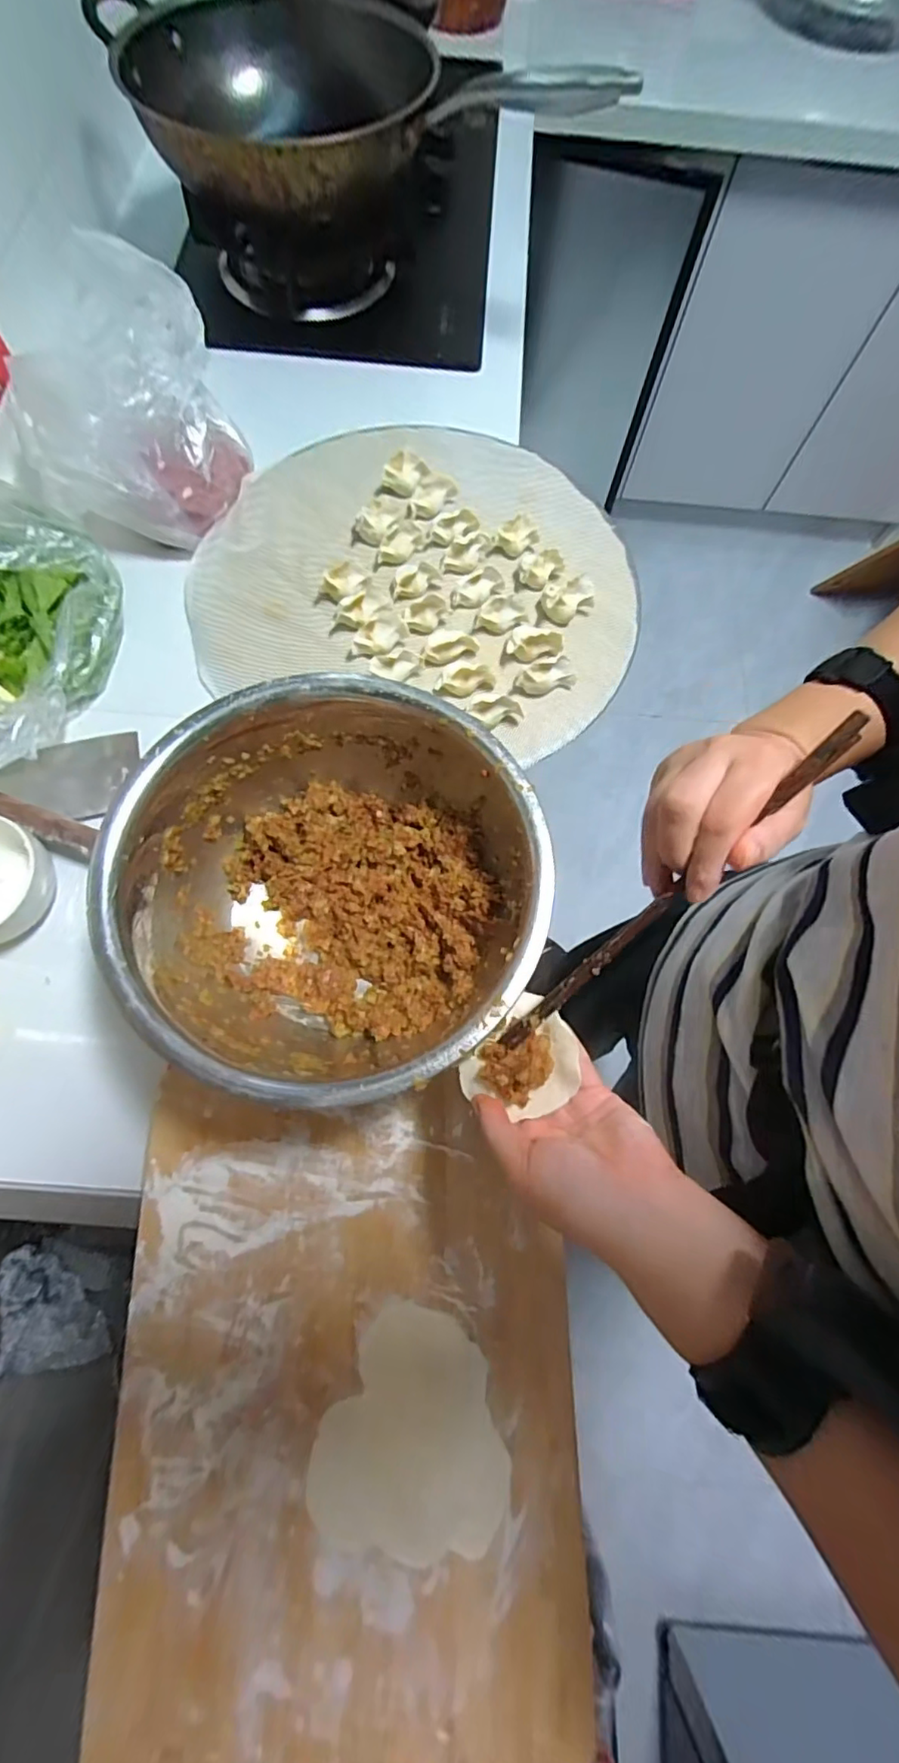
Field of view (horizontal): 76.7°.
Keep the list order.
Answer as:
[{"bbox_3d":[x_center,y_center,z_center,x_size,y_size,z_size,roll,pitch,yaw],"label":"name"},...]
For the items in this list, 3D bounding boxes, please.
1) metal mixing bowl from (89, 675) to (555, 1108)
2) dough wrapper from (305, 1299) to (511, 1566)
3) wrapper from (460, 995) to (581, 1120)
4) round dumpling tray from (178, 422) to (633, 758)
[{"bbox_3d":[-0.082,0.008,0.425,0.272,0.128,0.276,1,72,-2],"label":"metal mixing bowl"},{"bbox_3d":[-0.020,0.352,0.364,0.119,0.004,0.126,13,72,2],"label":"dough wrapper"},{"bbox_3d":[0.046,0.109,0.341,0.055,0.028,0.067,41,74,11],"label":"wrapper"},{"bbox_3d":[-0.026,-0.333,0.597,0.450,0.045,0.401,12,72,2],"label":"round dumpling tray"}]

